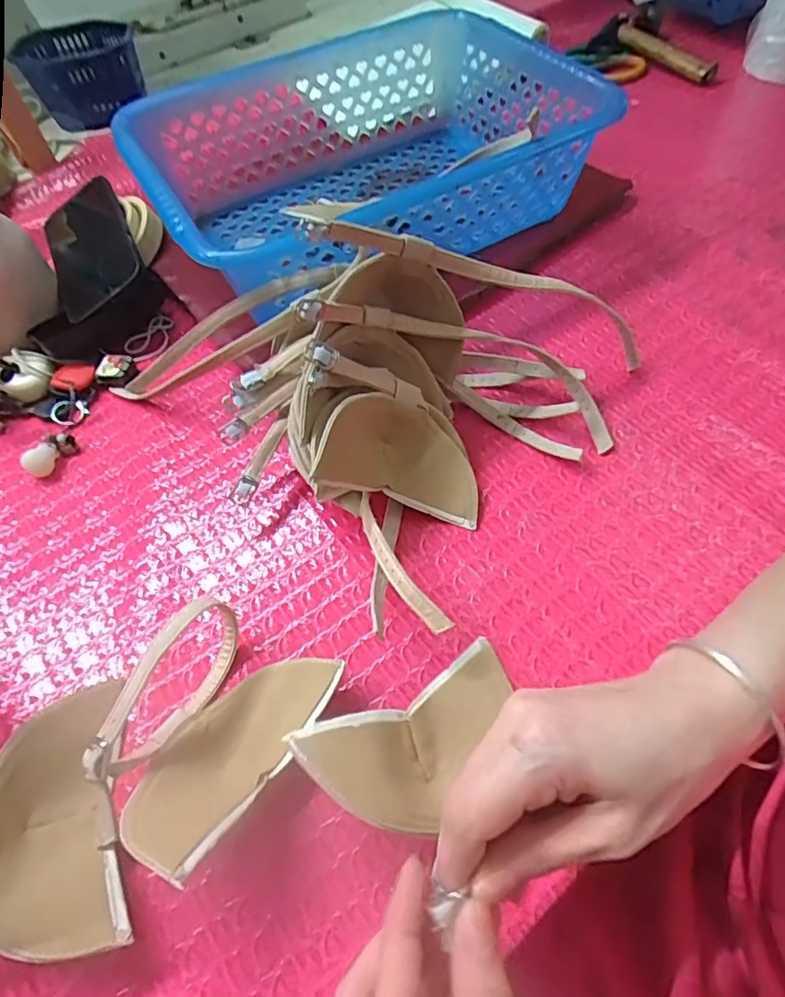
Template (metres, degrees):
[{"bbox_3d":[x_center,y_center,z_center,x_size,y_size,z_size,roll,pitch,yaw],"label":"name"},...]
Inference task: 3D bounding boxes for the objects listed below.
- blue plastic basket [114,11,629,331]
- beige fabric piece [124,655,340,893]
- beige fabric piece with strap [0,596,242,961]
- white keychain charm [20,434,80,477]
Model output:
[{"bbox_3d":[-0.022,-0.271,0.480,0.346,0.117,0.267,-27,58,-13],"label":"blue plastic basket"},{"bbox_3d":[-0.077,0.113,0.271,0.065,0.065,0.109,22,61,18],"label":"beige fabric piece"},{"bbox_3d":[-0.147,0.123,0.282,0.091,0.045,0.161,5,57,8],"label":"beige fabric piece with strap"},{"bbox_3d":[-0.249,-0.033,0.405,0.015,0.019,0.039,30,64,22],"label":"white keychain charm"}]

